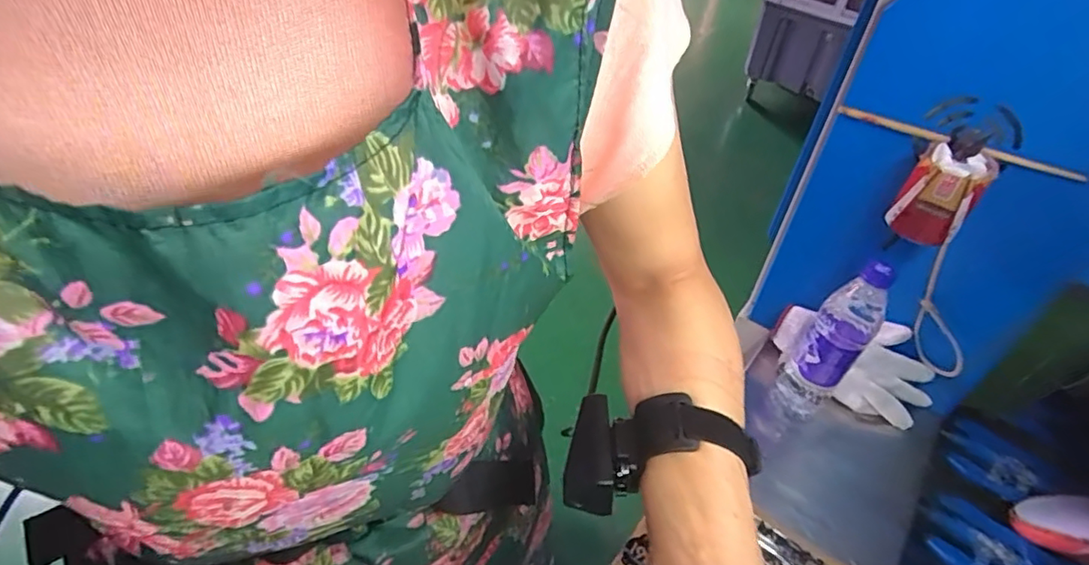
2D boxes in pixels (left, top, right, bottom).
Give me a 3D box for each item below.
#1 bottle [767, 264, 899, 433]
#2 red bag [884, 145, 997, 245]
[{"bbox_3d":[0.340,0.076,0.694,0.070,0.246,0.068,31,46,26],"label":"bottle"},{"bbox_3d":[0.403,-0.088,0.591,0.064,0.090,0.056,35,48,30],"label":"red bag"}]

